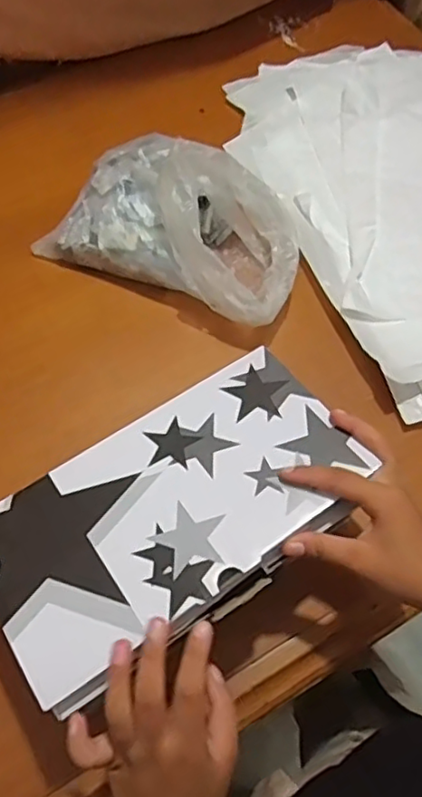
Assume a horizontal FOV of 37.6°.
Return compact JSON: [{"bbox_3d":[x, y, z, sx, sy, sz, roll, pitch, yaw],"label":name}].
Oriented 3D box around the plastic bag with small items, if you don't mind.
[{"bbox_3d":[-0.023,-0.195,0.641,0.260,0.114,0.184,28,64,10],"label":"plastic bag with small items"}]

